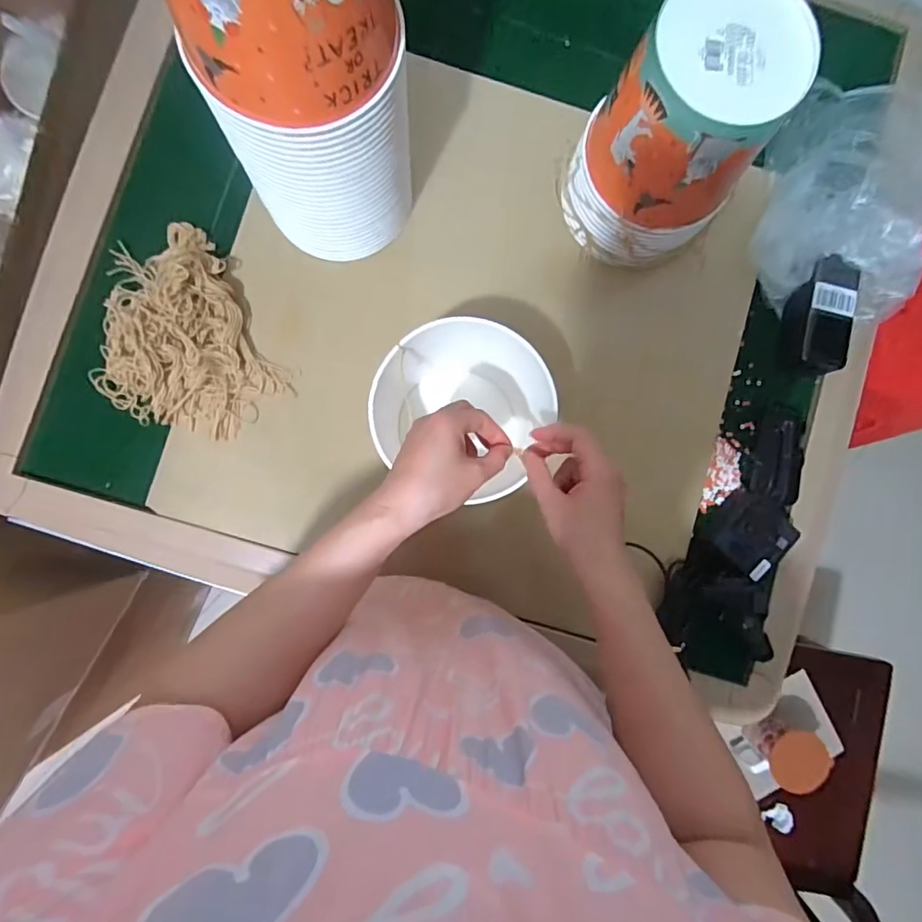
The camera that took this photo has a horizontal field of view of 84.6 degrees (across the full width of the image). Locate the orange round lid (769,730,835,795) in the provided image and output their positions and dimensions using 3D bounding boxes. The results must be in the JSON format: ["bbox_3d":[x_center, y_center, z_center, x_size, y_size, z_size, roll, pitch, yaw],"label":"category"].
[{"bbox_3d":[0.548,0.488,0.817,0.094,0.012,0.086,-42,69,14],"label":"orange round lid"}]

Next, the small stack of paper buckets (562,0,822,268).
[{"bbox_3d":[0.196,-0.303,0.489,0.150,0.217,0.130,38,84,-1],"label":"small stack of paper buckets"}]

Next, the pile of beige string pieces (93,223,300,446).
[{"bbox_3d":[-0.312,-0.132,0.537,0.182,0.049,0.235,-30,89,-5],"label":"pile of beige string pieces"}]

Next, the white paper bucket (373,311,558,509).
[{"bbox_3d":[-0.001,-0.054,0.506,0.149,0.138,0.149,0,86,-4],"label":"white paper bucket"}]

